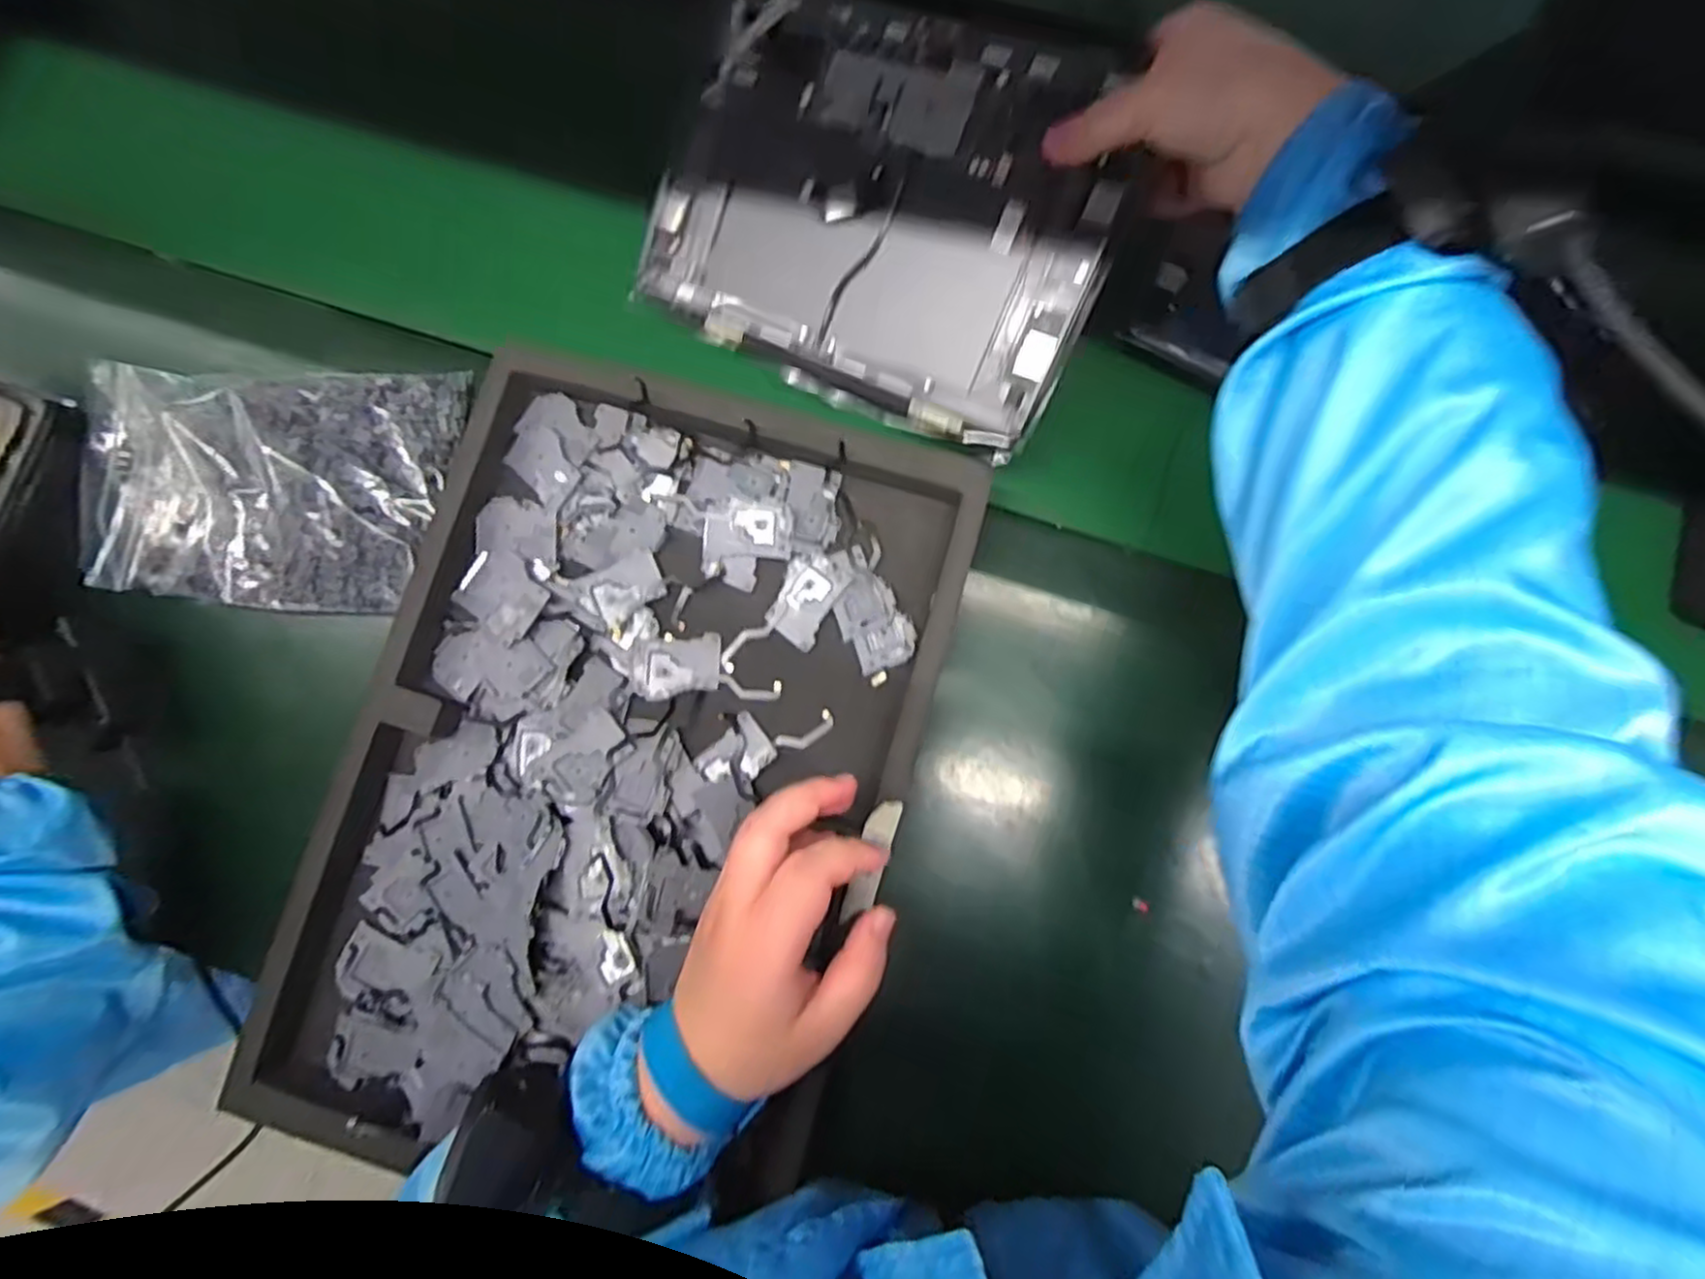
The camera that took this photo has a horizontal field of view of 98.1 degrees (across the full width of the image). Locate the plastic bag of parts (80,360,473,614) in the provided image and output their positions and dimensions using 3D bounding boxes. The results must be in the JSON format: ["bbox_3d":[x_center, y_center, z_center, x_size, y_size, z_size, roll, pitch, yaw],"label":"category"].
[{"bbox_3d":[-0.354,-0.095,0.442,0.216,0.027,0.145,4,79,3],"label":"plastic bag of parts"}]

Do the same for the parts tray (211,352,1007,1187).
[{"bbox_3d":[-0.114,0.064,0.386,0.281,0.042,0.400,15,78,4],"label":"parts tray"}]

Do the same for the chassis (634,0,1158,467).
[{"bbox_3d":[0.008,-0.225,0.391,0.251,0.009,0.182,28,109,16],"label":"chassis"}]

